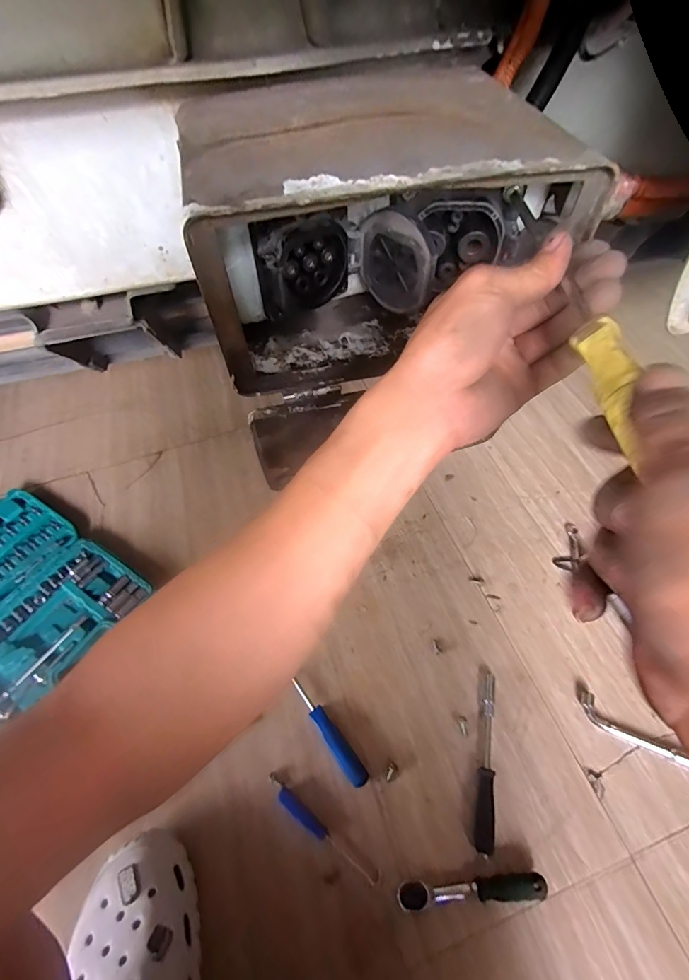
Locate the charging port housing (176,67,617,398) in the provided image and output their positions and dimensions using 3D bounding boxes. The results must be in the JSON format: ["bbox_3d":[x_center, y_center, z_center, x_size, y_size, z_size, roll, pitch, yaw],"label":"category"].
[{"bbox_3d":[0.019,-0.194,0.317,0.243,0.129,0.167,-14,56,-5],"label":"charging port housing"}]

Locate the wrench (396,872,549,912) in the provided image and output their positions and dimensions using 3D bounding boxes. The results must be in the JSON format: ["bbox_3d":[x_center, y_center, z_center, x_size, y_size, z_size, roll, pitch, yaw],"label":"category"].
[{"bbox_3d":[0.133,0.423,0.447,0.151,0.019,0.023,-6,55,1],"label":"wrench"}]

